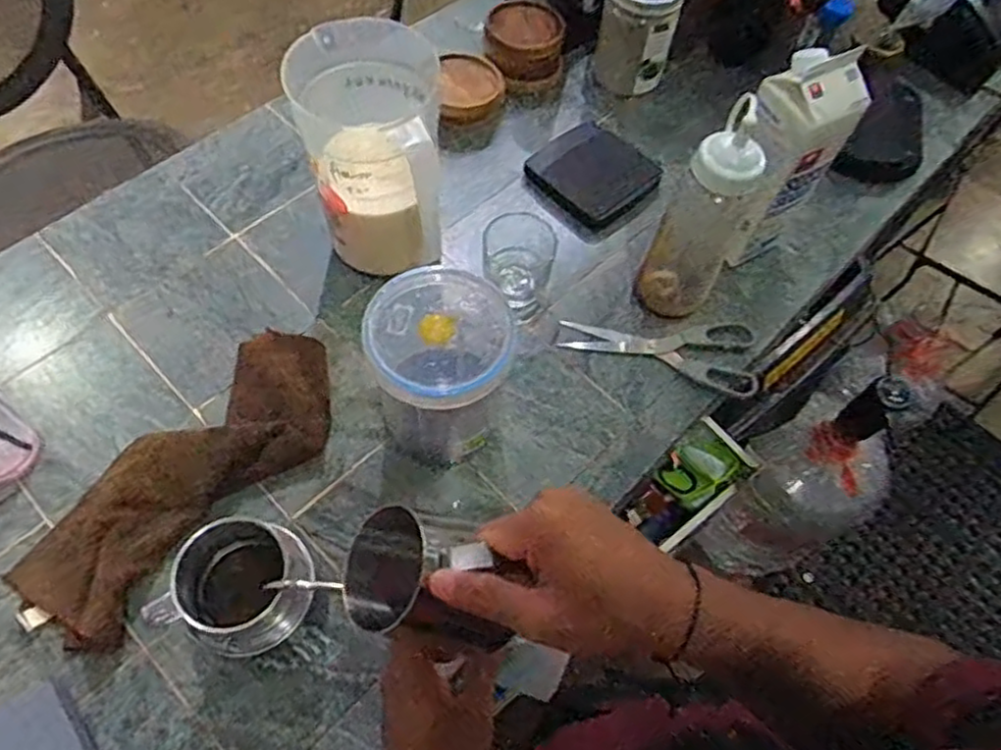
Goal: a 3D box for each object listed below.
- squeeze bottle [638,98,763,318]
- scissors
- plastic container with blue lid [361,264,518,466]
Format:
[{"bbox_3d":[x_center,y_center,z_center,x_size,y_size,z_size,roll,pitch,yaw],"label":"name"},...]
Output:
[{"bbox_3d":[0.194,-0.149,0.666,0.070,0.229,0.076,28,64,11],"label":"squeeze bottle"},{"bbox_3d":[0.163,-0.035,0.717,0.203,0.013,0.074,15,62,4],"label":"scissors"},{"bbox_3d":[-0.052,0.003,0.601,0.105,0.161,0.106,2,62,-3],"label":"plastic container with blue lid"}]

